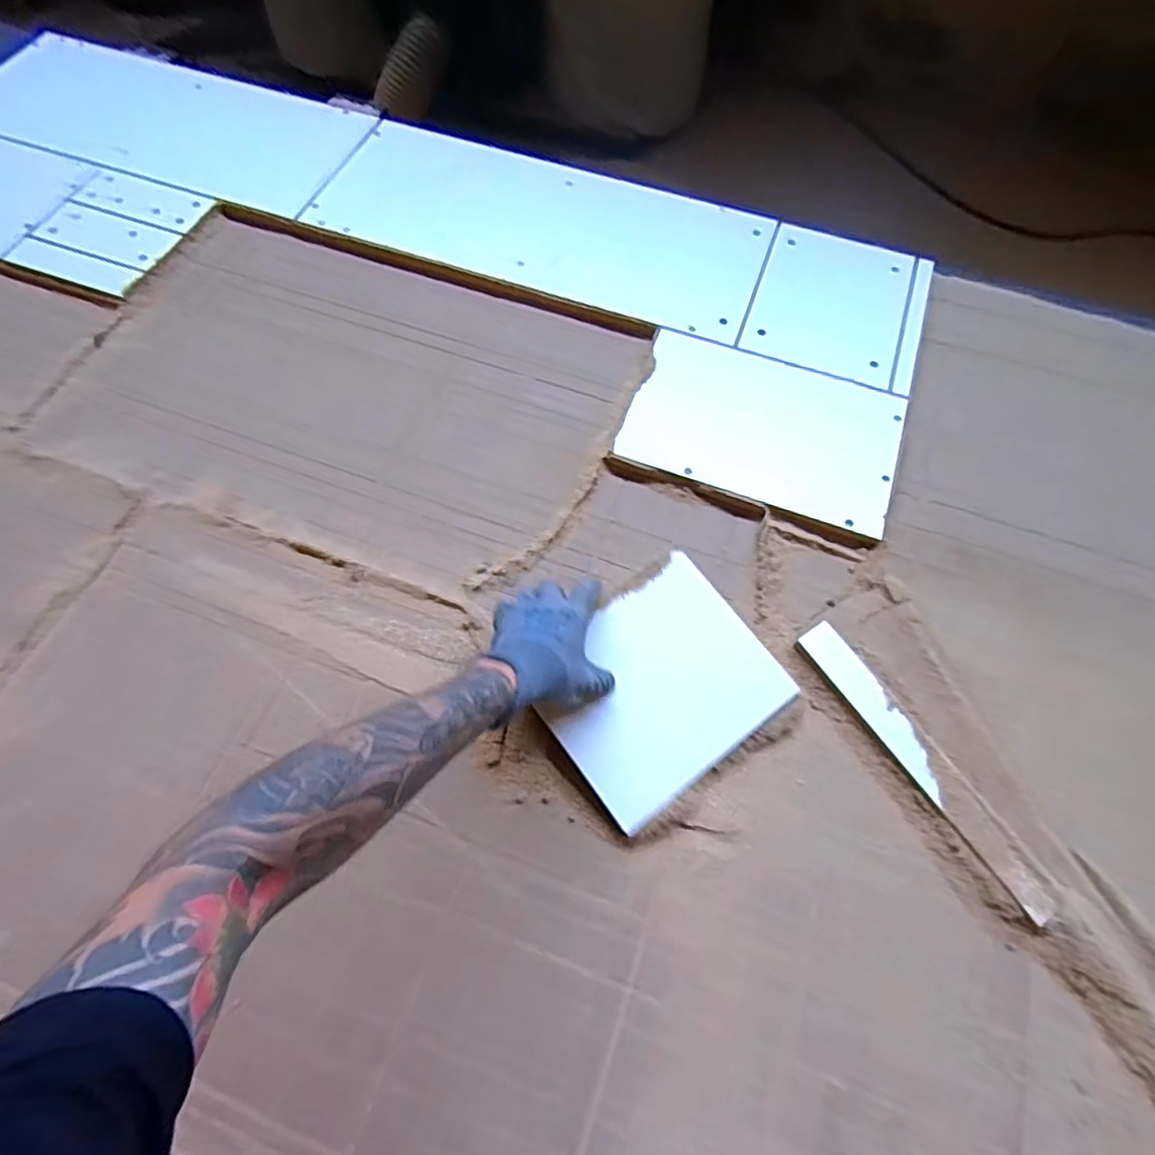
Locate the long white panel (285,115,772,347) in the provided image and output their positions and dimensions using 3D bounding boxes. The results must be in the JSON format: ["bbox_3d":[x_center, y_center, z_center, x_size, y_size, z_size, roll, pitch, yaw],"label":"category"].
[{"bbox_3d":[-0.065,-0.567,0.993,0.698,0.021,0.300,22,66,8],"label":"long white panel"}]

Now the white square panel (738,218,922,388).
[{"bbox_3d":[0.373,-0.412,0.919,0.206,0.012,0.291,20,65,7],"label":"white square panel"}]

